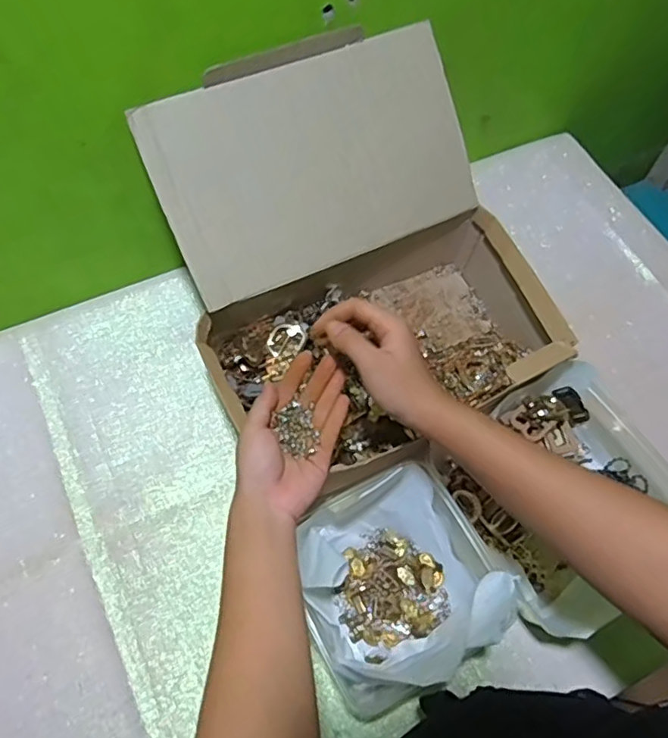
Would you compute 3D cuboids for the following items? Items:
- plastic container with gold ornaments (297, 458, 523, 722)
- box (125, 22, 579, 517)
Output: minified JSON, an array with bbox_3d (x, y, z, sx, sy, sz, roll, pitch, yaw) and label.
[{"bbox_3d":[0.055,0.186,0.502,0.154,0.087,0.160,-23,66,-13],"label":"plastic container with gold ornaments"},{"bbox_3d":[0.021,-0.106,0.576,0.328,0.233,0.330,-21,65,-12],"label":"box"}]

